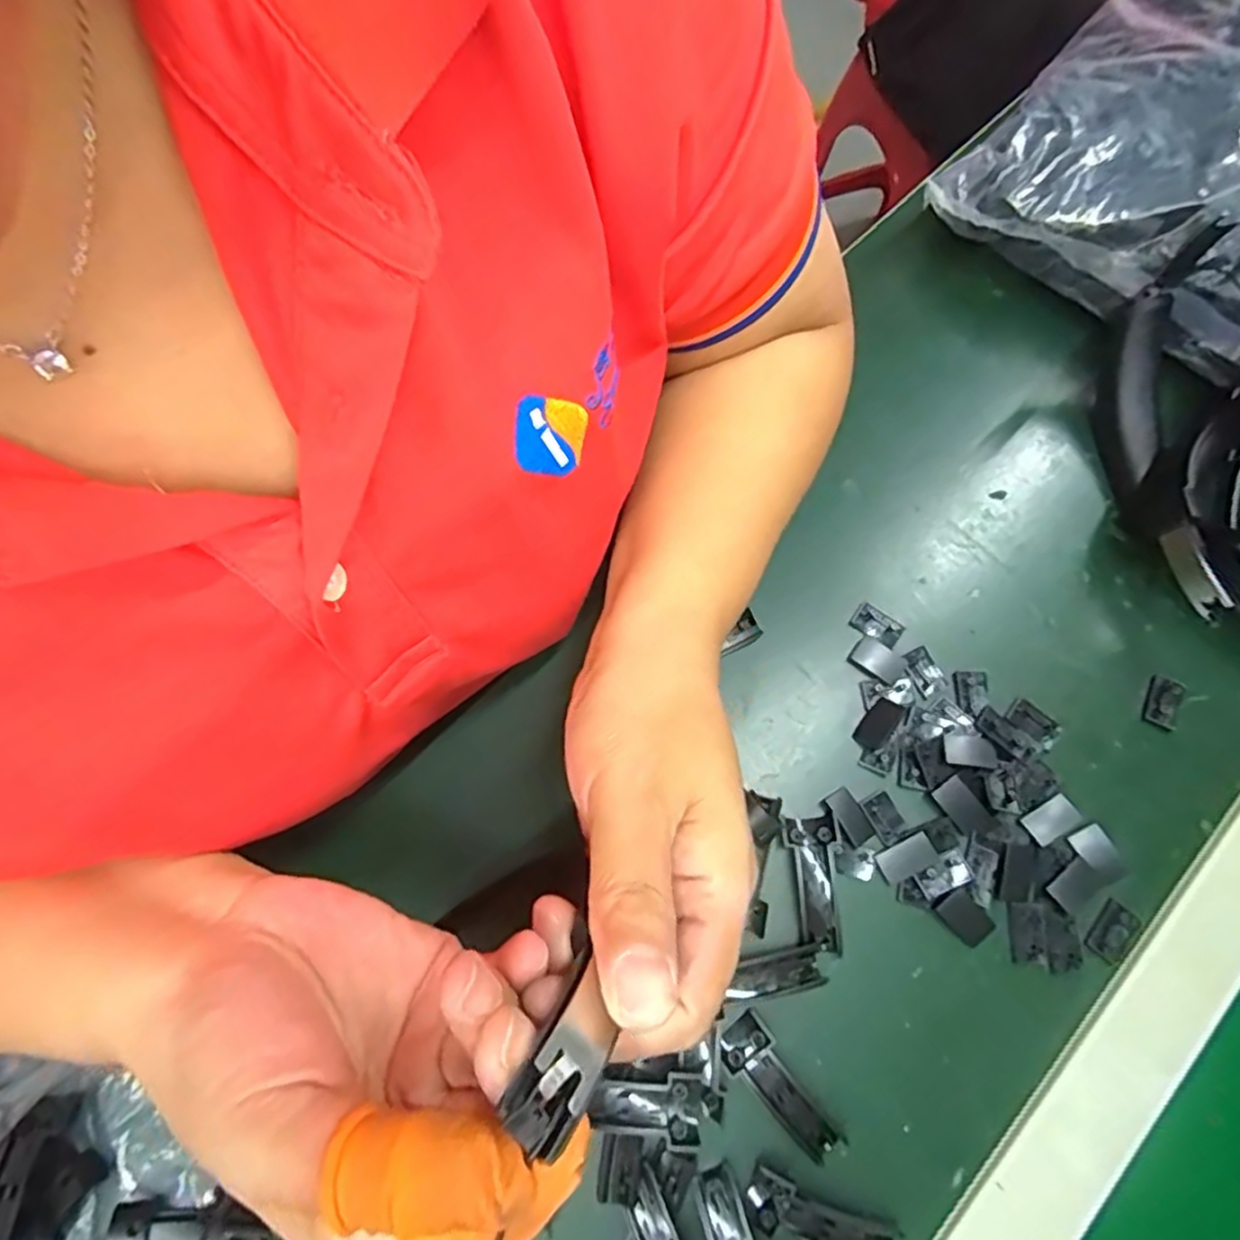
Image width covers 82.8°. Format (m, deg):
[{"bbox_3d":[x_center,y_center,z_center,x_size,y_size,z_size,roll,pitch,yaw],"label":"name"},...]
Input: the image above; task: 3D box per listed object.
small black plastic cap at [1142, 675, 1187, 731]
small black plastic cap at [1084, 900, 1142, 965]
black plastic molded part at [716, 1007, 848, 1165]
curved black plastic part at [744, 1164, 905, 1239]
[{"bbox_3d":[0.274,0.041,0.353,0.015,0.004,0.026,28,73,6],"label":"small black plastic cap"},{"bbox_3d":[0.226,0.143,0.321,0.018,0.004,0.025,40,75,10],"label":"small black plastic cap"},{"bbox_3d":[0.068,0.197,0.296,0.022,0.006,0.062,-41,81,2],"label":"black plastic molded part"},{"bbox_3d":[0.081,0.243,0.281,0.059,0.012,0.022,24,73,5],"label":"curved black plastic part"}]

